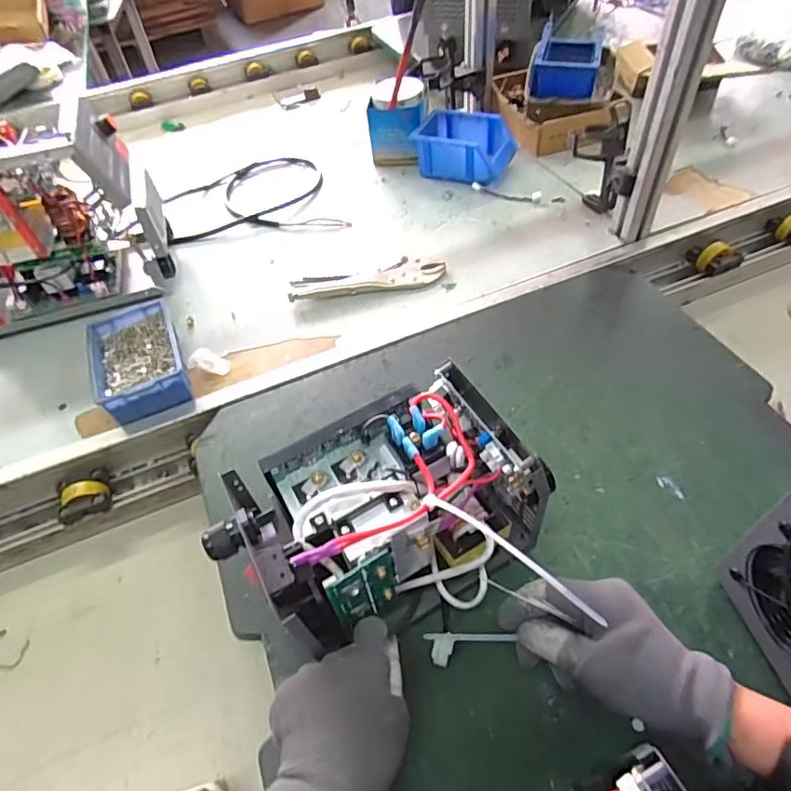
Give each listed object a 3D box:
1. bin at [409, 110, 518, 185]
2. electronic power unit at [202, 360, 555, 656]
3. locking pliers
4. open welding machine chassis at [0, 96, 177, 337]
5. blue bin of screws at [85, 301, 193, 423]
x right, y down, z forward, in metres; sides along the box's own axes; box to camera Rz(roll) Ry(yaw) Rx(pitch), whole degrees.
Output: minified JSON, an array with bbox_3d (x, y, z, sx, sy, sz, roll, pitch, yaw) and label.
[{"bbox_3d":[0.116,-0.412,0.872,0.158,0.070,0.115,20,56,21],"label":"bin"},{"bbox_3d":[-0.005,0.099,0.404,0.218,0.148,0.116,-25,53,-14],"label":"electronic power unit"},{"bbox_3d":[-0.038,-0.162,0.721,0.213,0.011,0.051,-7,51,0],"label":"locking pliers"},{"bbox_3d":[-0.461,-0.220,0.682,0.300,0.225,0.132,-17,51,-8],"label":"open welding machine chassis"},{"bbox_3d":[-0.310,-0.042,0.635,0.099,0.051,0.148,-24,53,-13],"label":"blue bin of screws"}]

